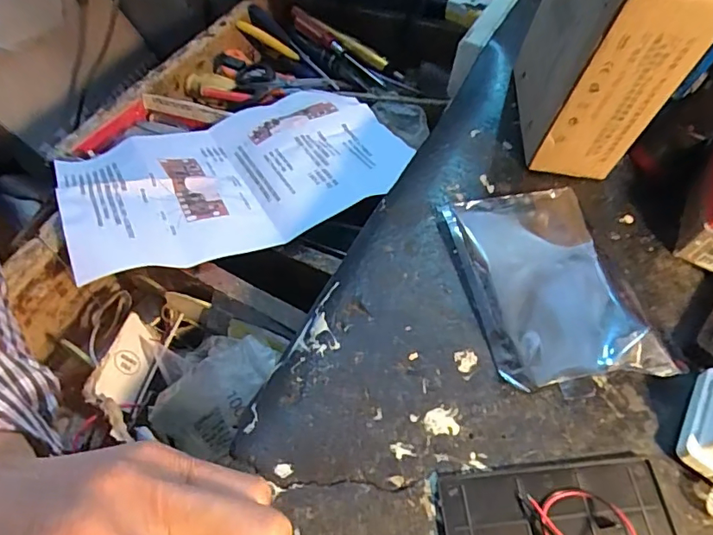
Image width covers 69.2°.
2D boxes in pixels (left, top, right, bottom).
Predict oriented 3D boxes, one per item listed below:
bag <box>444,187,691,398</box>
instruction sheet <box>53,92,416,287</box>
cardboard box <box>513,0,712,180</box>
[{"bbox_3d":[0.109,0.006,0.298,0.084,0.018,0.123,-7,59,-8],"label":"bag"},{"bbox_3d":[-0.106,-0.093,0.458,0.278,0.029,0.216,-21,45,-22],"label":"instruction sheet"},{"bbox_3d":[0.156,-0.150,0.317,0.067,0.149,0.108,6,58,0],"label":"cardboard box"}]

